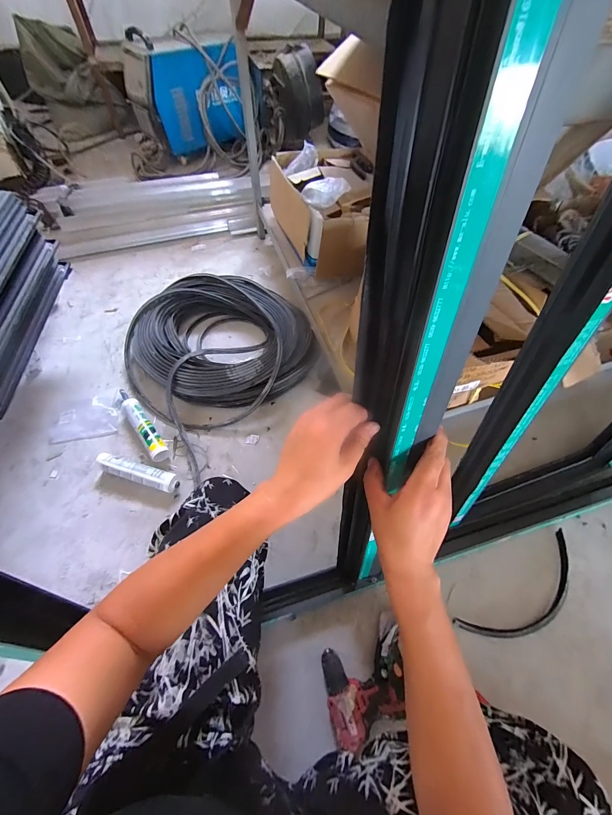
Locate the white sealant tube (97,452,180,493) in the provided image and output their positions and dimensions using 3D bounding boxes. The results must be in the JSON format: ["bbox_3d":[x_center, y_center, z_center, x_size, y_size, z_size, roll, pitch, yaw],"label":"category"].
[{"bbox_3d":[-0.450,0.176,0.841,0.226,0.060,0.053,16,59,8],"label":"white sealant tube"}]

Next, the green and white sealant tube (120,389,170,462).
[{"bbox_3d":[-0.487,0.042,0.920,0.052,0.052,0.285,-35,67,-19],"label":"green and white sealant tube"}]

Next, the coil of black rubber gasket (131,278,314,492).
[{"bbox_3d":[-0.304,-0.216,1.044,0.582,0.105,0.593,40,67,18],"label":"coil of black rubber gasket"}]

